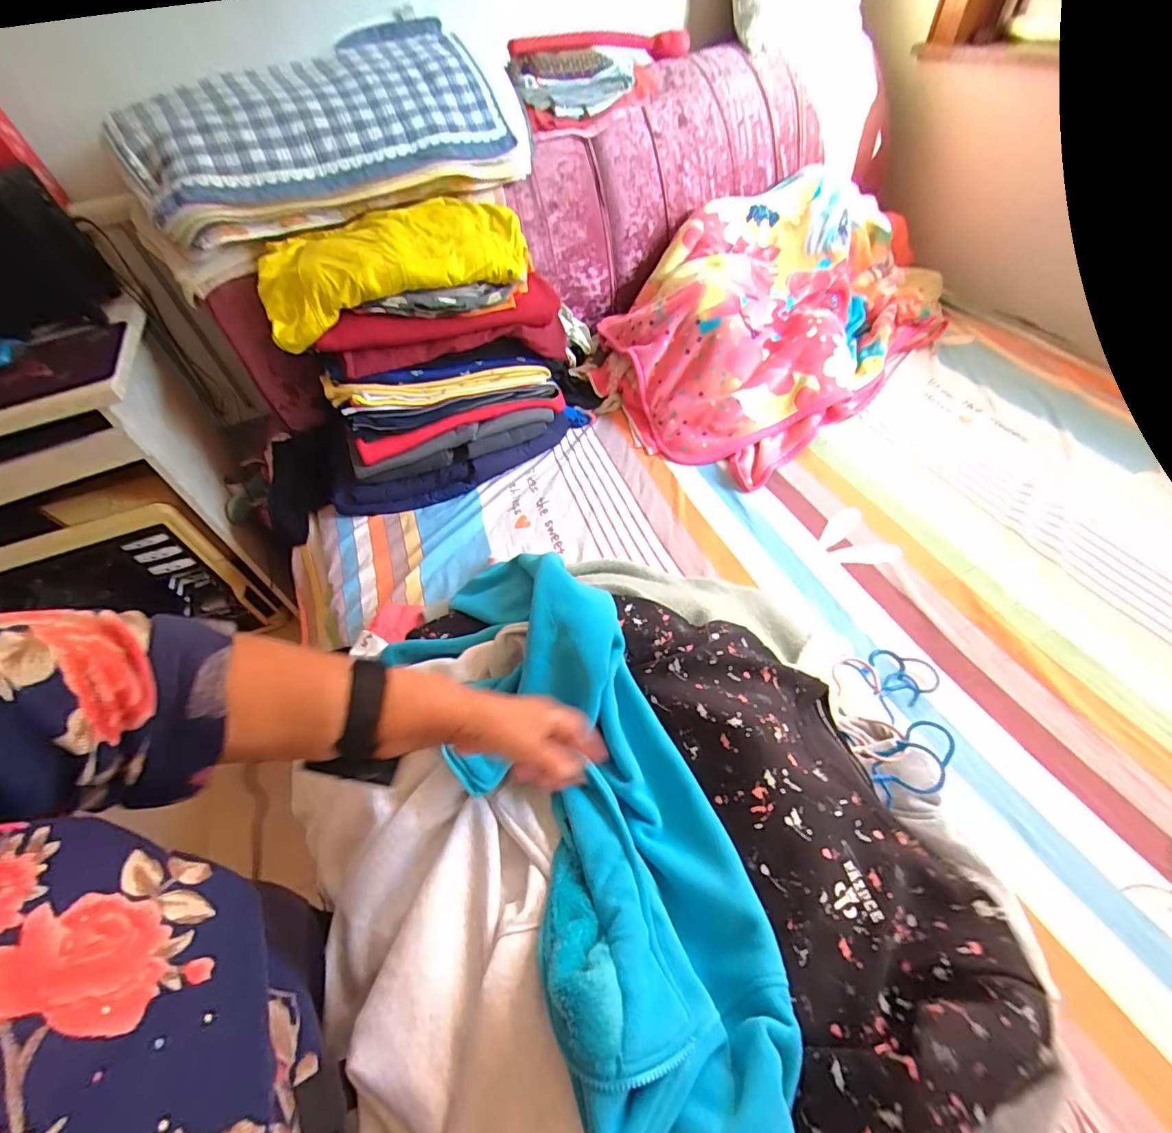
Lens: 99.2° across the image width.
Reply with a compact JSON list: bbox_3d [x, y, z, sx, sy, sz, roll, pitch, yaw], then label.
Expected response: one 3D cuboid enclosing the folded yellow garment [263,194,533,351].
[{"bbox_3d":[-0.349,-0.563,0.923,0.474,0.098,0.242,-22,52,-12],"label":"folded yellow garment"}]

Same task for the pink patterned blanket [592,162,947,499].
[{"bbox_3d":[0.460,-0.626,1.192,0.918,0.265,0.565,-36,56,-22],"label":"pink patterned blanket"}]

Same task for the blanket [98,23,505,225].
[{"bbox_3d":[-0.502,-0.846,0.945,0.675,0.169,0.328,-29,54,-17],"label":"blanket"}]

